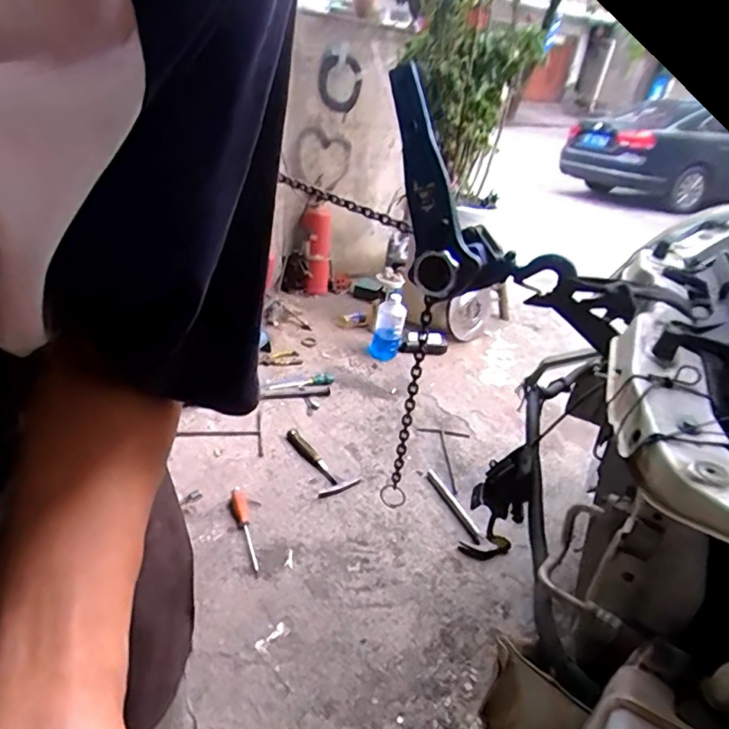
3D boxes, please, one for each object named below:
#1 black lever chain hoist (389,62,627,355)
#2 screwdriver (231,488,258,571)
[{"bbox_3d":[0.158,-0.185,0.776,0.442,0.210,0.096,43,32,-4],"label":"black lever chain hoist"},{"bbox_3d":[-0.307,0.413,1.376,0.043,0.030,0.278,-5,30,-20],"label":"screwdriver"}]

